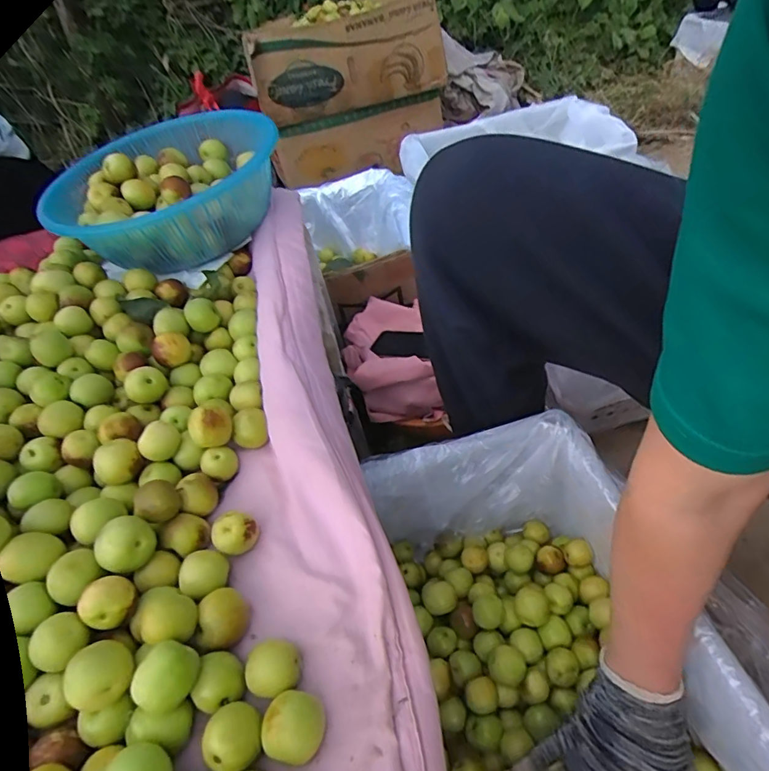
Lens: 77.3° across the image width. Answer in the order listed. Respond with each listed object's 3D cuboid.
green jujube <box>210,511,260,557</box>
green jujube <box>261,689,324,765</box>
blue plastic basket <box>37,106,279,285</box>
[{"bbox_3d":[-0.107,0.107,0.346,0.030,0.022,0.024,-18,47,-4],"label":"green jujube"},{"bbox_3d":[-0.049,0.188,0.265,0.031,0.024,0.031,-6,48,7],"label":"green jujube"},{"bbox_3d":[-0.247,-0.240,0.577,0.240,0.098,0.285,2,49,14],"label":"blue plastic basket"}]

